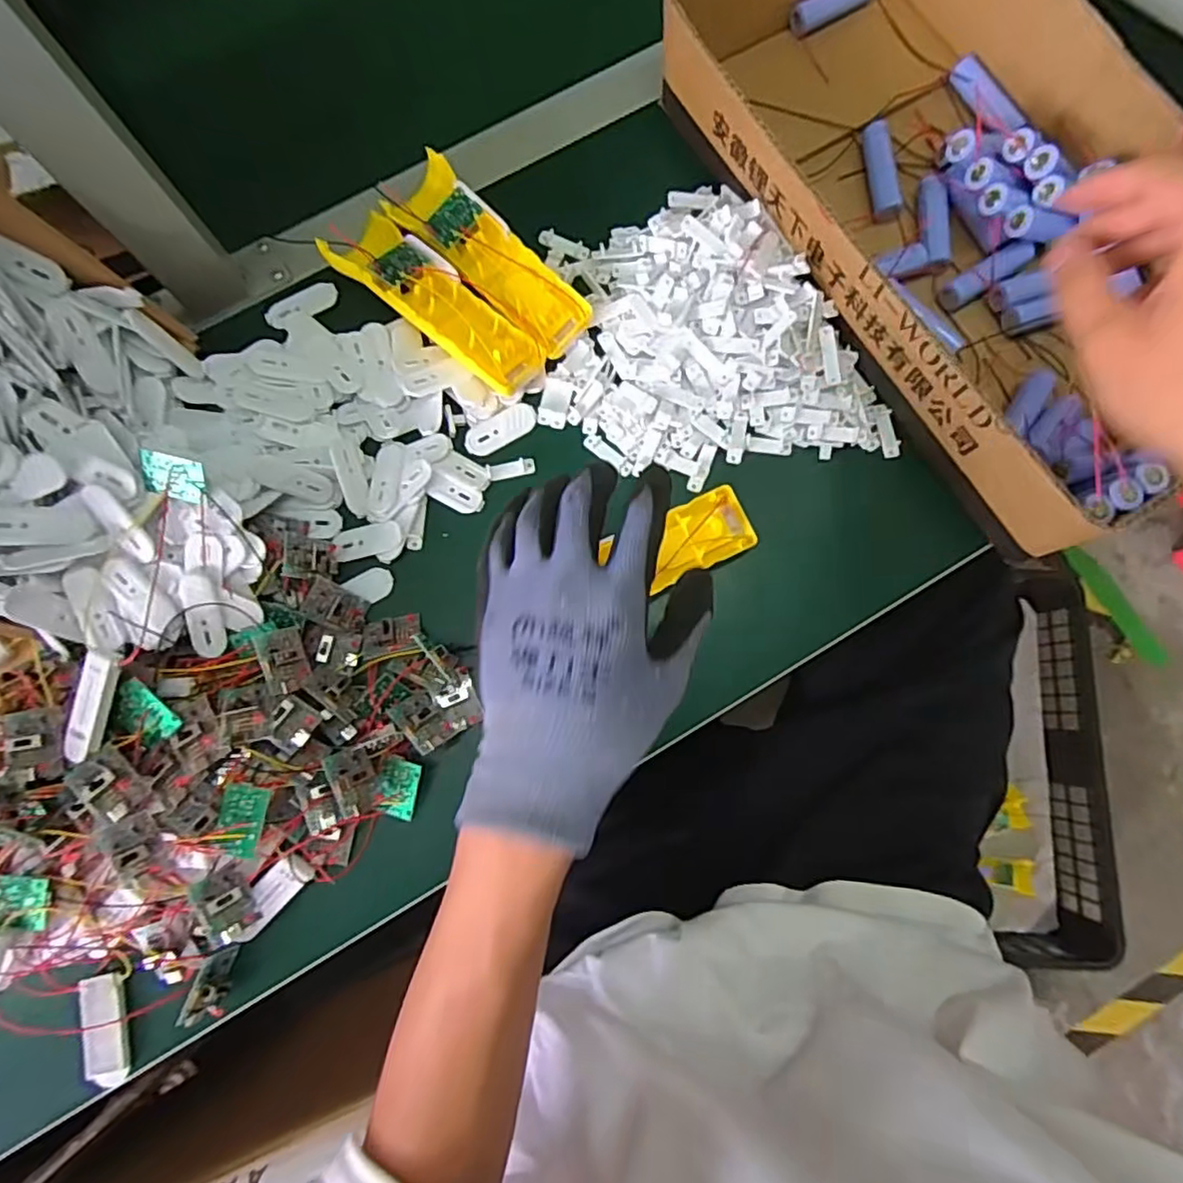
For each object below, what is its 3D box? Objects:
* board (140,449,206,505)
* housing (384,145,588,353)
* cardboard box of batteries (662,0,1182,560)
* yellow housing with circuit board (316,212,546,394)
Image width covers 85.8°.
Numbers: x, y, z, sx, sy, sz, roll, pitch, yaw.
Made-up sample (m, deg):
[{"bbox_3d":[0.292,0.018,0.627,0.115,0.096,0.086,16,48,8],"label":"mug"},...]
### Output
[{"bbox_3d":[-0.228,-0.063,0.349,0.032,0.008,0.023,15,118,-8],"label":"board"},{"bbox_3d":[-0.066,-0.221,0.418,0.147,0.024,0.046,43,82,8],"label":"housing"},{"bbox_3d":[0.235,-0.249,0.404,0.220,0.085,0.412,-30,80,-5],"label":"cardboard box of batteries"},{"bbox_3d":[-0.100,-0.187,0.410,0.147,0.026,0.050,40,82,7],"label":"yellow housing with circuit board"}]

